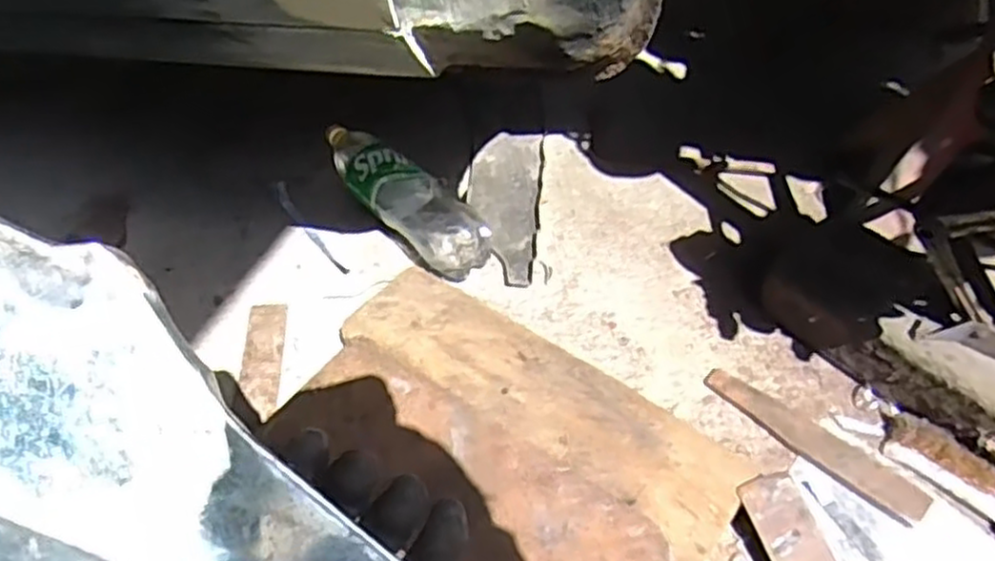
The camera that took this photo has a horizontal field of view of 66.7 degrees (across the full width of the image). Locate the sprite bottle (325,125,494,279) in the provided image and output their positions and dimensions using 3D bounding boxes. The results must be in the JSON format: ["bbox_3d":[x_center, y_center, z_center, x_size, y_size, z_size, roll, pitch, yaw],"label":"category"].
[{"bbox_3d":[-0.138,-0.126,1.051,0.325,0.087,0.113,34,60,27],"label":"sprite bottle"}]

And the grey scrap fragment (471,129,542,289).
[{"bbox_3d":[0.008,-0.113,1.091,0.100,0.014,0.298,1,52,6],"label":"grey scrap fragment"}]

